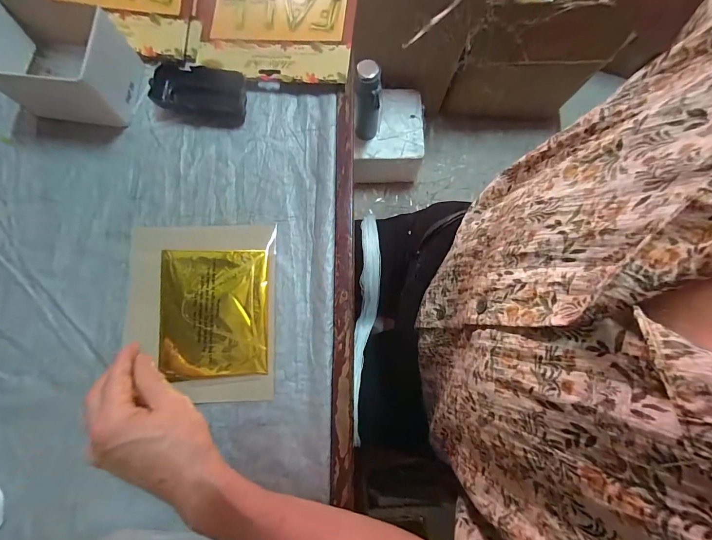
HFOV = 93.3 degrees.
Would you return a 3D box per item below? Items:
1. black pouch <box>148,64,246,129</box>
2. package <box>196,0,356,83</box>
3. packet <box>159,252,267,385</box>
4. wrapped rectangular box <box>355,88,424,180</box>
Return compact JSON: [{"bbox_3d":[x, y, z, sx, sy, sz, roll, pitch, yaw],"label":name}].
[{"bbox_3d":[-0.190,-0.212,0.409,0.108,0.023,0.065,5,79,2],"label":"black pouch"},{"bbox_3d":[-0.101,-0.309,0.416,0.194,0.019,0.156,6,79,2],"label":"package"},{"bbox_3d":[-0.157,0.045,0.369,0.112,0.011,0.137,-4,79,0],"label":"packet"},{"bbox_3d":[0.099,-0.413,1.093,0.212,0.187,0.225,-1,78,-2],"label":"wrapped rectangular box"}]

